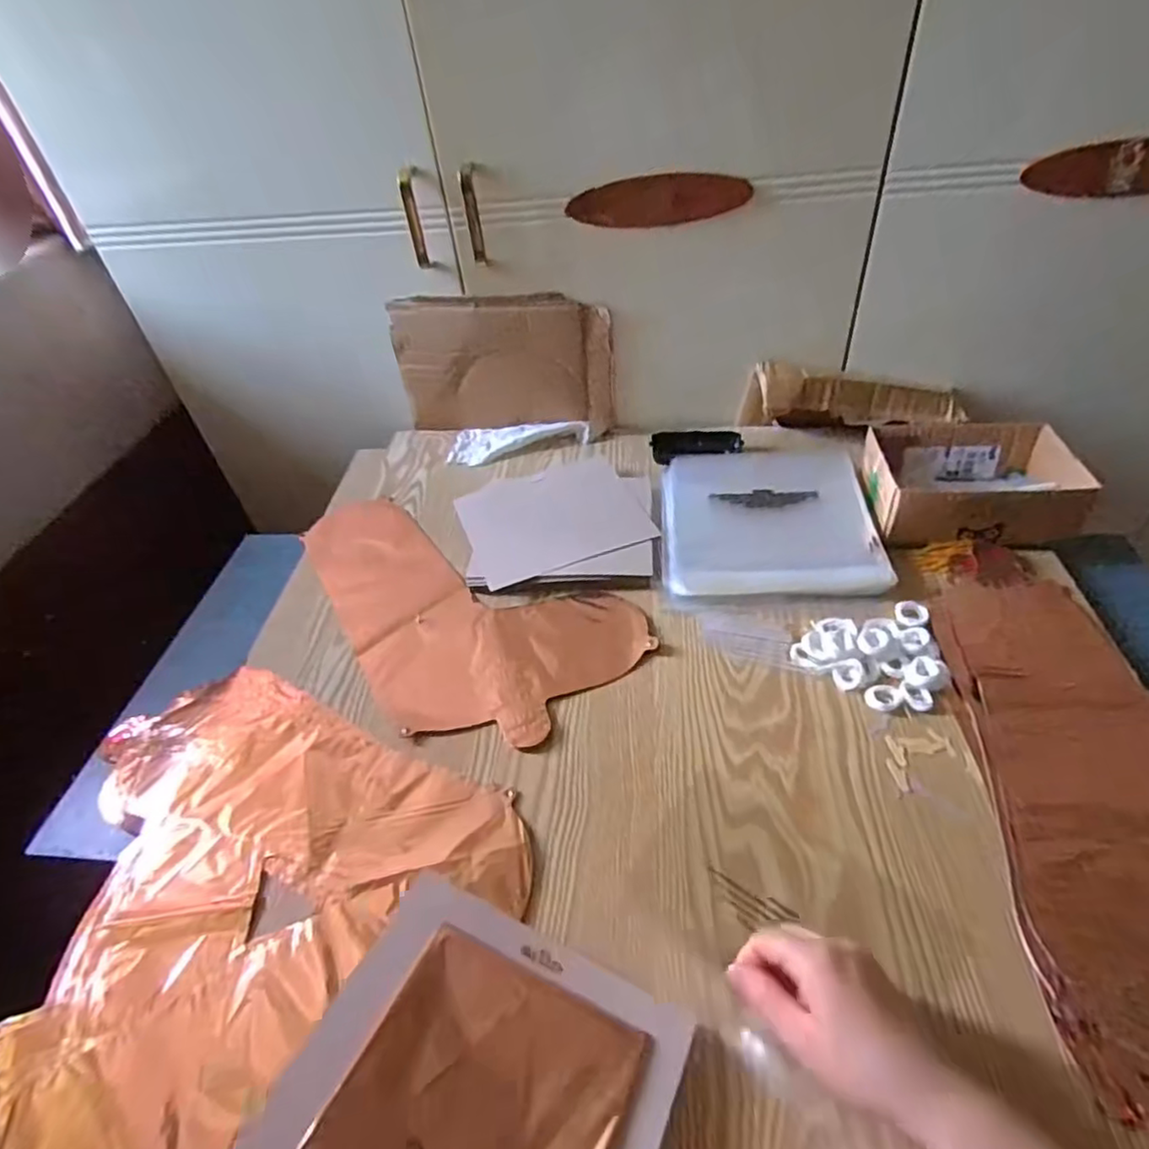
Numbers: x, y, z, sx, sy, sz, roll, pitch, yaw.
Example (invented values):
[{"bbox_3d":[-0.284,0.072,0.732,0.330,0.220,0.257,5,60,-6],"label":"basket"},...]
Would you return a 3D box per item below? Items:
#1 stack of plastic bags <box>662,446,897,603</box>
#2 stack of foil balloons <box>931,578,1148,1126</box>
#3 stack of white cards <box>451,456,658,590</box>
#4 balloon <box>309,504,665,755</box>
[{"bbox_3d":[0.206,-0.062,0.701,0.214,0.025,0.221,-1,45,7],"label":"stack of plastic bags"},{"bbox_3d":[0.386,0.165,0.453,0.185,0.016,0.427,-1,45,7],"label":"stack of foil balloons"},{"bbox_3d":[-0.019,-0.066,0.725,0.206,0.022,0.198,-6,44,2],"label":"stack of white cards"},{"bbox_3d":[-0.138,0.020,0.679,0.223,0.007,0.404,-36,51,-26],"label":"balloon"}]

